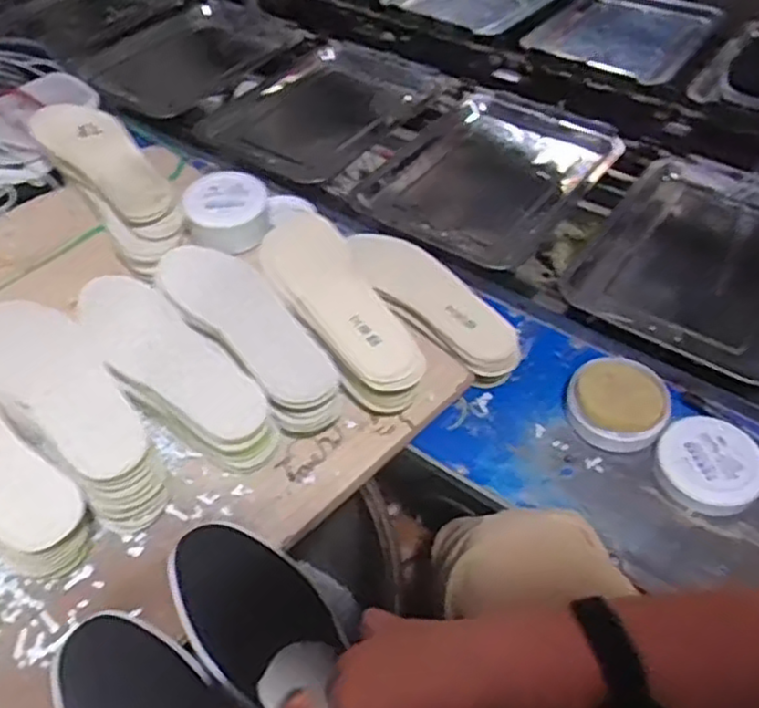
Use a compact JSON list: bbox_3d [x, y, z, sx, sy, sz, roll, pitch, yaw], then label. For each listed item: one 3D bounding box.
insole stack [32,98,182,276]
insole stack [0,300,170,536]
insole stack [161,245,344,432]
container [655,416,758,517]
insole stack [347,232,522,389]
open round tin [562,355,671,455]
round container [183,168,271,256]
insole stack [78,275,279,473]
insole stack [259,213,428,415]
[{"bbox_3d":[-0.318,-0.204,0.858,0.099,0.112,0.276,-32,70,-25],"label":"insole stack"},{"bbox_3d":[-0.291,0.041,0.647,0.099,0.073,0.269,-37,71,-27],"label":"insole stack"},{"bbox_3d":[-0.136,-0.014,0.732,0.095,0.088,0.250,-31,55,-24],"label":"insole stack"},{"bbox_3d":[0.340,0.111,0.721,0.099,0.022,0.110,34,57,27],"label":"container"},{"bbox_3d":[0.060,-0.067,0.811,0.249,0.048,0.105,43,61,15],"label":"insole stack"},{"bbox_3d":[0.258,0.056,0.765,0.106,0.041,0.108,0,49,0],"label":"open round tin"},{"bbox_3d":[-0.186,-0.176,0.869,0.101,0.053,0.097,-12,50,-10],"label":"round container"},{"bbox_3d":[-0.210,0.022,0.703,0.255,0.083,0.090,36,58,28],"label":"insole stack"},{"bbox_3d":[-0.046,-0.044,0.762,0.104,0.071,0.265,-21,52,-17],"label":"insole stack"}]

